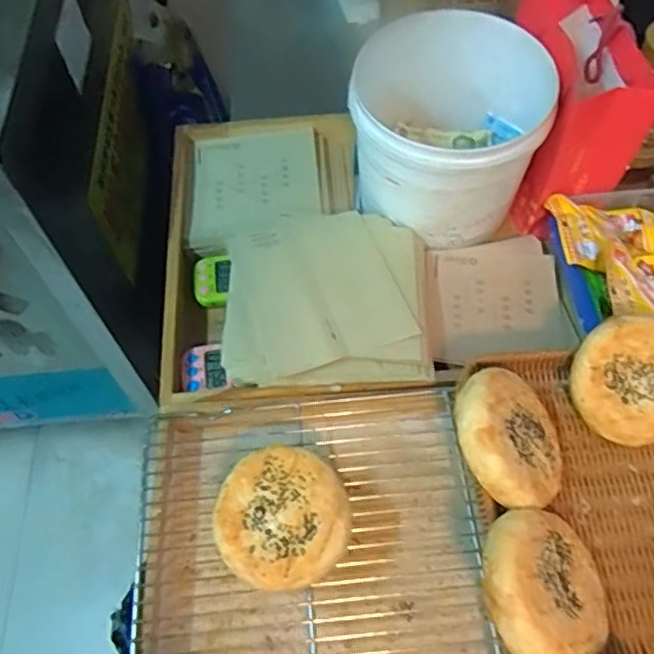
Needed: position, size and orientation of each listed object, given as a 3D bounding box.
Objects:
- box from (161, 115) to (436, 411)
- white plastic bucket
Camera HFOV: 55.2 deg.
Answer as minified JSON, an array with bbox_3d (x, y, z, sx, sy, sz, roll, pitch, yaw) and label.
[{"bbox_3d":[-0.043,-0.102,0.738,0.301,0.072,0.404,-6,60,-1],"label":"box"},{"bbox_3d":[0.134,-0.224,0.728,0.206,0.159,0.225,-1,60,2],"label":"white plastic bucket"}]

